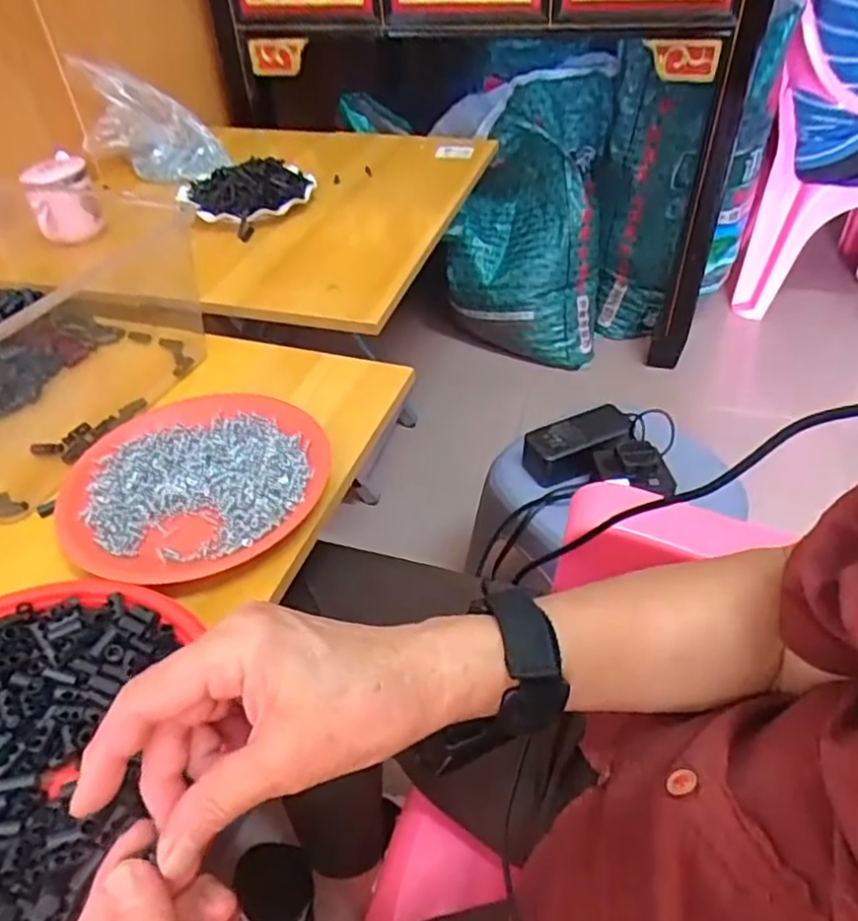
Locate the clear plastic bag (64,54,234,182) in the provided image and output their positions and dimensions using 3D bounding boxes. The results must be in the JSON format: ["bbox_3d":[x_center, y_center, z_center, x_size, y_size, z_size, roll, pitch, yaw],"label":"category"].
[{"bbox_3d":[-0.407,-0.504,0.967,0.184,0.139,0.083,14,41,15],"label":"clear plastic bag"}]

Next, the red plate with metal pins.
[{"bbox_3d":[-0.177,0.010,0.487,0.187,0.025,0.174,0,39,0],"label":"red plate with metal pins"}]

